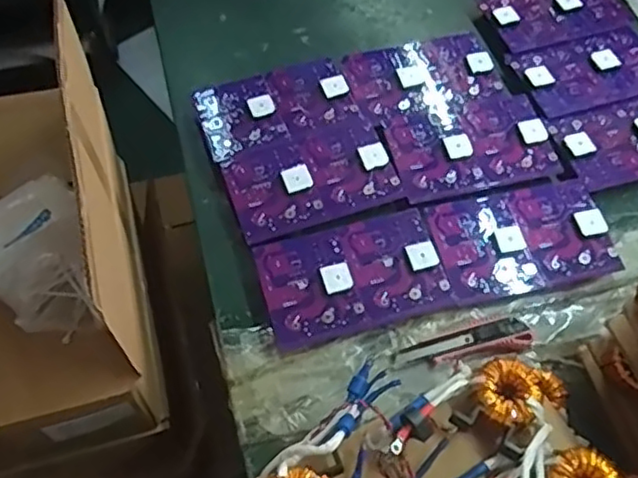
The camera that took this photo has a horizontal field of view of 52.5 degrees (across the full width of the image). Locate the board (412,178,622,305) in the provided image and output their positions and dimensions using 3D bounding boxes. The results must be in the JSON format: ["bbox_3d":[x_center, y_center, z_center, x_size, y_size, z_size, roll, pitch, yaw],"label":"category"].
[{"bbox_3d":[0.232,-0.006,0.744,0.198,0.009,0.131,-12,61,-7],"label":"board"}]

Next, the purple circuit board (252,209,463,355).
[{"bbox_3d":[0.039,0.040,0.722,0.199,0.021,0.130,-14,65,-8],"label":"purple circuit board"}]

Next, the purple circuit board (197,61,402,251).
[{"bbox_3d":[-0.032,-0.124,0.818,0.197,0.019,0.248,-20,65,-11],"label":"purple circuit board"}]

